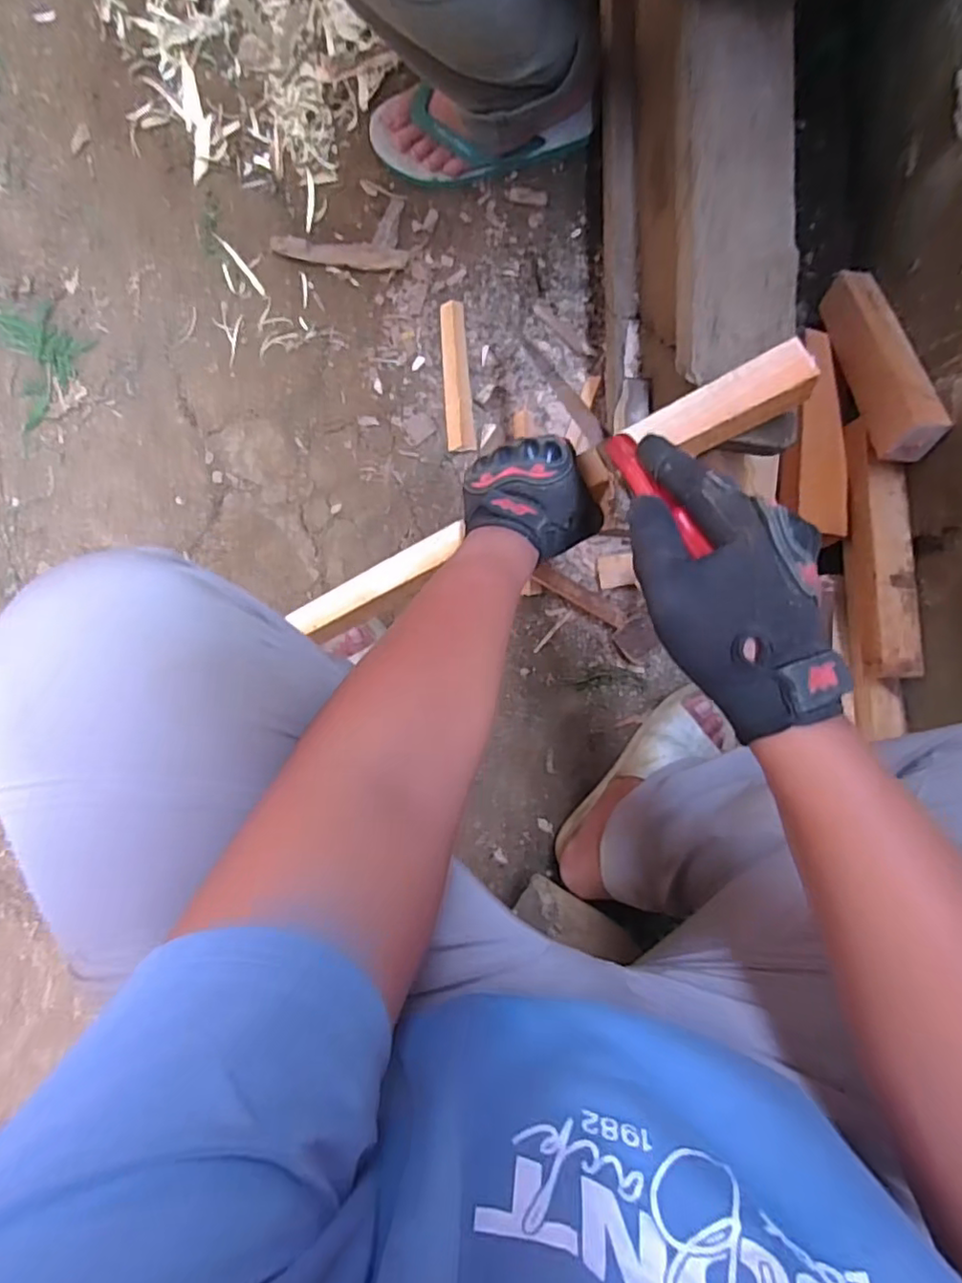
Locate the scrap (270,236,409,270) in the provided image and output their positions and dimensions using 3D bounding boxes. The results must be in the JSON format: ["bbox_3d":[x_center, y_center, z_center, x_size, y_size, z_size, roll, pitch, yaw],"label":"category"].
[{"bbox_3d":[-0.174,-0.480,0.761,0.169,0.005,0.028,11,92,3],"label":"scrap"}]

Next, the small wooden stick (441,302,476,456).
[{"bbox_3d":[-0.031,-0.326,0.761,0.034,0.017,0.183,-5,91,4],"label":"small wooden stick"}]

